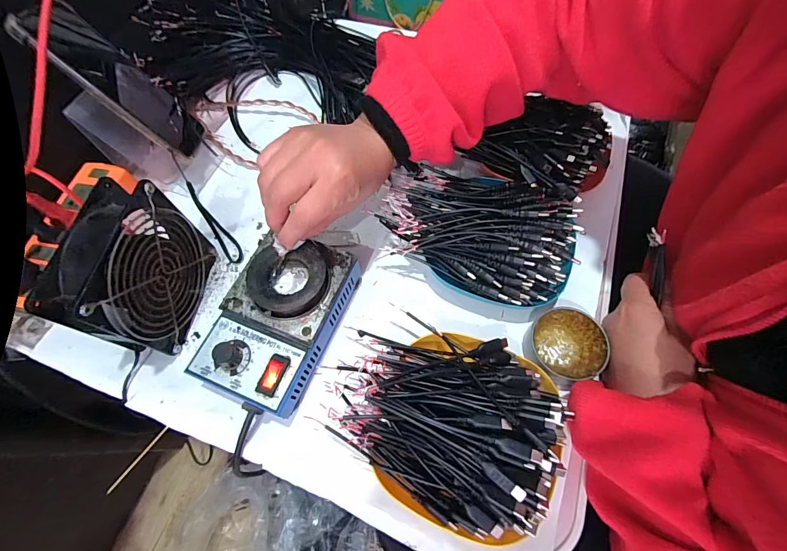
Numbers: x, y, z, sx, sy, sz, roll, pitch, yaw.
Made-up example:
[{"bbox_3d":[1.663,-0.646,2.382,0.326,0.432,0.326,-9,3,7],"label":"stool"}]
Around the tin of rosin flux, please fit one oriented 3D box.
[{"bbox_3d":[0.155,0.062,0.322,0.055,0.029,0.061,-9,65,-3],"label":"tin of rosin flux"}]

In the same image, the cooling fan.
[{"bbox_3d":[-0.223,0.000,0.315,0.055,0.109,0.135,5,65,3],"label":"cooling fan"}]

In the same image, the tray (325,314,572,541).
[{"bbox_3d":[0.041,0.105,0.281,0.170,0.072,0.140,29,69,13],"label":"tray"}]

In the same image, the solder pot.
[{"bbox_3d":[-0.098,0.038,0.324,0.103,0.060,0.148,20,67,10],"label":"solder pot"}]

